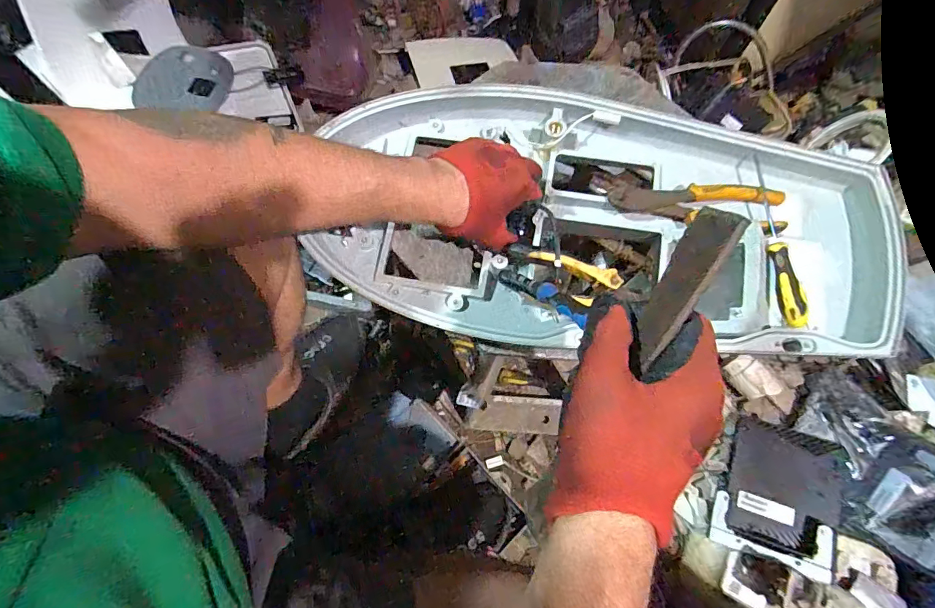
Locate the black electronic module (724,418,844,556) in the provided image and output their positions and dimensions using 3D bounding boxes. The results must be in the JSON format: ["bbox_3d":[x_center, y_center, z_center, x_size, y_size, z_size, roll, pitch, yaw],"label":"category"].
[{"bbox_3d":[0.508,0.293,0.717,0.152,0.023,0.191,16,66,23],"label":"black electronic module"}]

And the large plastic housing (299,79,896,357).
[{"bbox_3d":[0.135,-0.079,0.482,0.619,0.080,0.301,9,69,3],"label":"large plastic housing"}]

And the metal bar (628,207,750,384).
[{"bbox_3d":[0.118,-0.008,0.256,0.004,0.039,0.095,20,106,-23],"label":"metal bar"}]

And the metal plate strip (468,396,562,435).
[{"bbox_3d":[0.083,0.194,0.779,0.154,0.005,0.059,4,84,3],"label":"metal plate strip"}]

